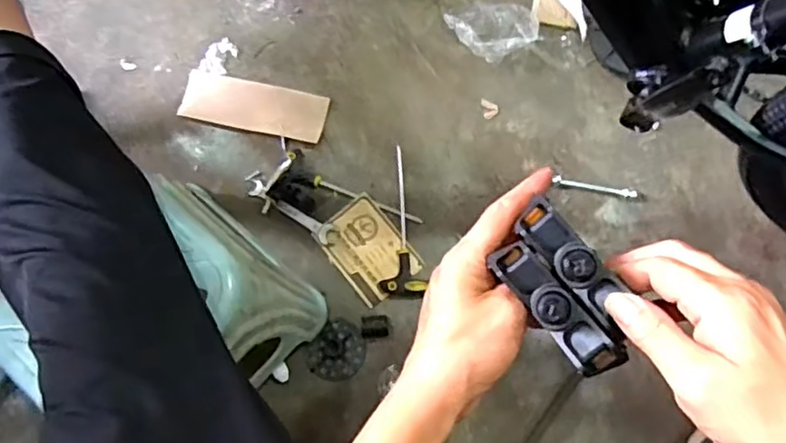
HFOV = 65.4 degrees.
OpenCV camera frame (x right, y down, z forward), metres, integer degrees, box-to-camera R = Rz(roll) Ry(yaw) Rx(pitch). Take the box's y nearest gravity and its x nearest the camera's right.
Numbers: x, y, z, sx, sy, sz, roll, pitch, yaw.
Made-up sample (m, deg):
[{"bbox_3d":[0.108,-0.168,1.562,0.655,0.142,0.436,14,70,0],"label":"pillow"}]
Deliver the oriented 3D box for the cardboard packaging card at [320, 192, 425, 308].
[{"bbox_3d":[-0.032,0.037,0.807,0.092,0.006,0.126,-37,79,-9],"label":"cardboard packaging card"}]

